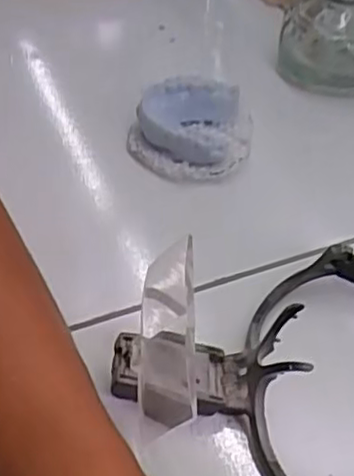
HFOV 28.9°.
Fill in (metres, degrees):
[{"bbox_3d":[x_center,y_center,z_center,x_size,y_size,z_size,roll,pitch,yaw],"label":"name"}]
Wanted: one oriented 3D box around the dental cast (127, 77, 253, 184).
[{"bbox_3d":[0.009,-0.063,0.397,0.067,0.024,0.073,5,45,2],"label":"dental cast"}]

